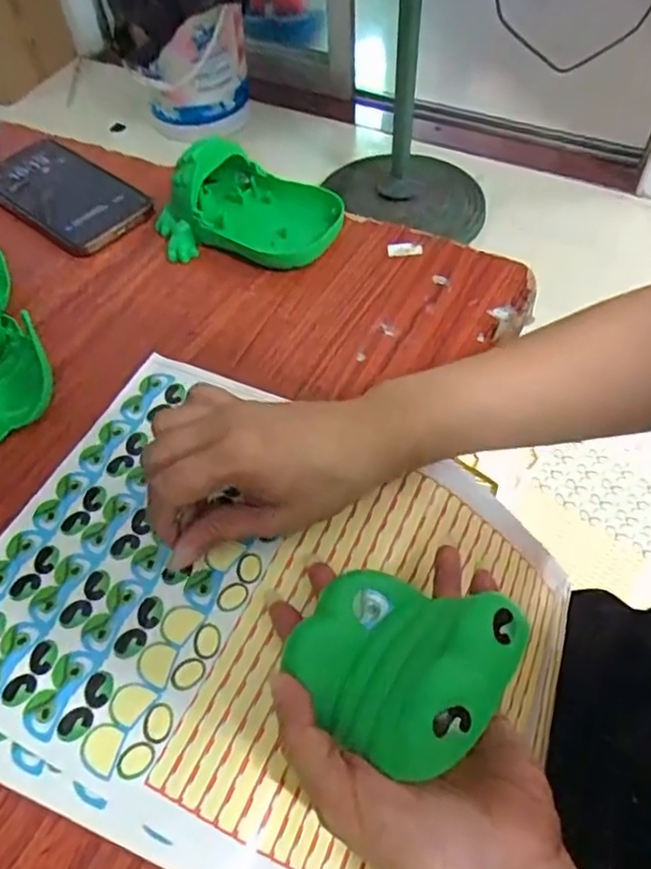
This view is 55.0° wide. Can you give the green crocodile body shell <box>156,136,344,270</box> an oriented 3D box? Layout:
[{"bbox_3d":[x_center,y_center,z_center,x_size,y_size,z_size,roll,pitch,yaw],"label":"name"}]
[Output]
[{"bbox_3d":[-0.059,-0.176,0.466,0.144,0.054,0.094,9,56,11],"label":"green crocodile body shell"}]

